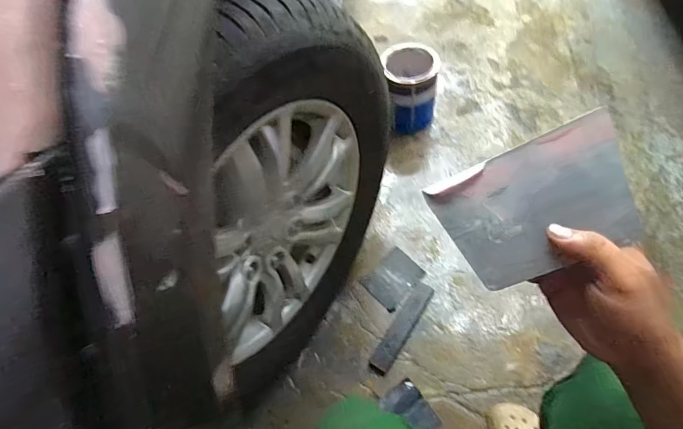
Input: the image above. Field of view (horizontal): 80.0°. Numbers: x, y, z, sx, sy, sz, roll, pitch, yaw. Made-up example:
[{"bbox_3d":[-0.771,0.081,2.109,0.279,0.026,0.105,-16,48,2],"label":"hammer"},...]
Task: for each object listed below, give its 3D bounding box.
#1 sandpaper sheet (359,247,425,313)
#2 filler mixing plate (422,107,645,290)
[{"bbox_3d":[0.132,0.162,1.027,0.132,0.007,0.114,-39,56,-11],"label":"sandpaper sheet"},{"bbox_3d":[0.149,-0.005,0.316,0.134,0.005,0.097,-25,84,17],"label":"filler mixing plate"}]

